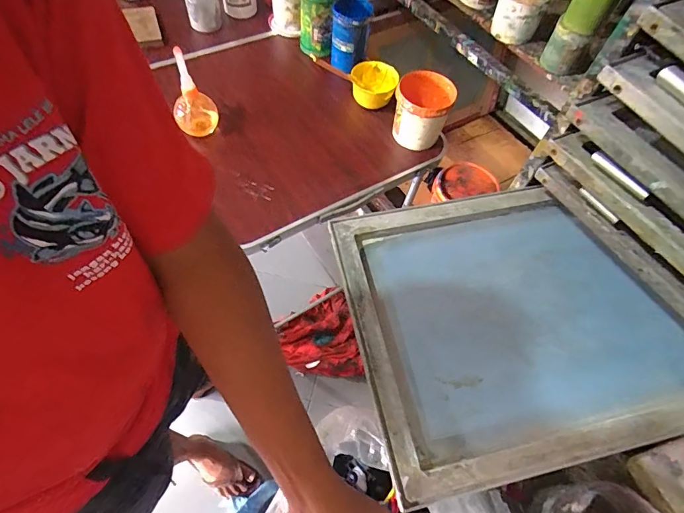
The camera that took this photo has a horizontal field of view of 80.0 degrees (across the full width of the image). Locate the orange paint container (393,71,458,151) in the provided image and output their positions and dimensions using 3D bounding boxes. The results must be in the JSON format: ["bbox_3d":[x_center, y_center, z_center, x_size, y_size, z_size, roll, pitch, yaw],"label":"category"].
[{"bbox_3d":[0.174,-0.320,0.917,0.124,0.129,0.121,18,61,6],"label":"orange paint container"}]

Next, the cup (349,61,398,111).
[{"bbox_3d":[0.074,-0.408,0.995,0.113,0.084,0.105,5,61,-1],"label":"cup"}]

